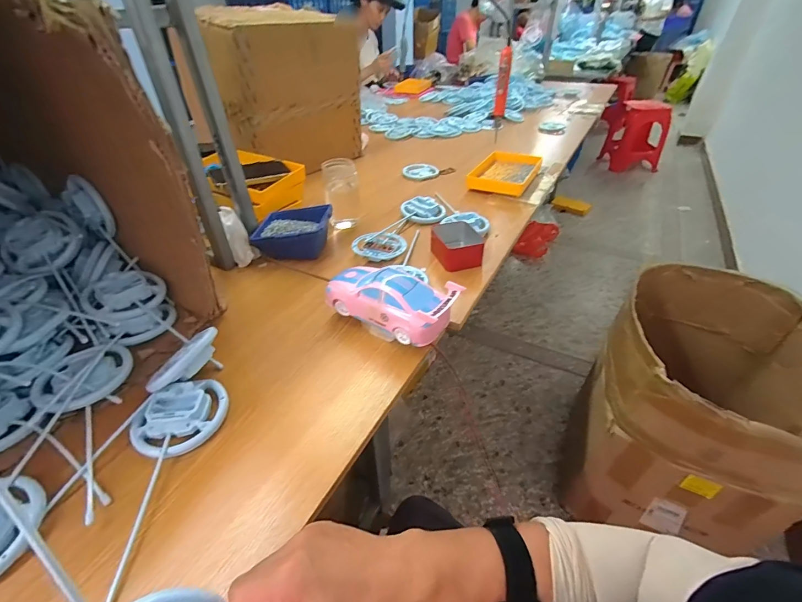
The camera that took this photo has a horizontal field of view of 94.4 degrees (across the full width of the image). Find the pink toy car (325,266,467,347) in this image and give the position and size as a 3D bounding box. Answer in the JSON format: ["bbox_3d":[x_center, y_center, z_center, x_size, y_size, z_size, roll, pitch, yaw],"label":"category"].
[{"bbox_3d":[-0.019,0.000,0.537,0.200,0.076,0.085,18,42,21],"label":"pink toy car"}]

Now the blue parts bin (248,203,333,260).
[{"bbox_3d":[-0.211,-0.134,0.737,0.143,0.070,0.113,3,39,5],"label":"blue parts bin"}]

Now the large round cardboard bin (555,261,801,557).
[{"bbox_3d":[0.693,0.282,0.932,0.413,0.569,0.465,23,45,27],"label":"large round cardboard bin"}]

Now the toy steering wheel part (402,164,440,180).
[{"bbox_3d":[0.057,-0.367,1.055,0.096,0.016,0.087,-6,39,-7],"label":"toy steering wheel part"}]

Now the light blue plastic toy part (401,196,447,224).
[{"bbox_3d":[0.050,-0.208,0.845,0.096,0.035,0.067,13,41,17],"label":"light blue plastic toy part"}]

